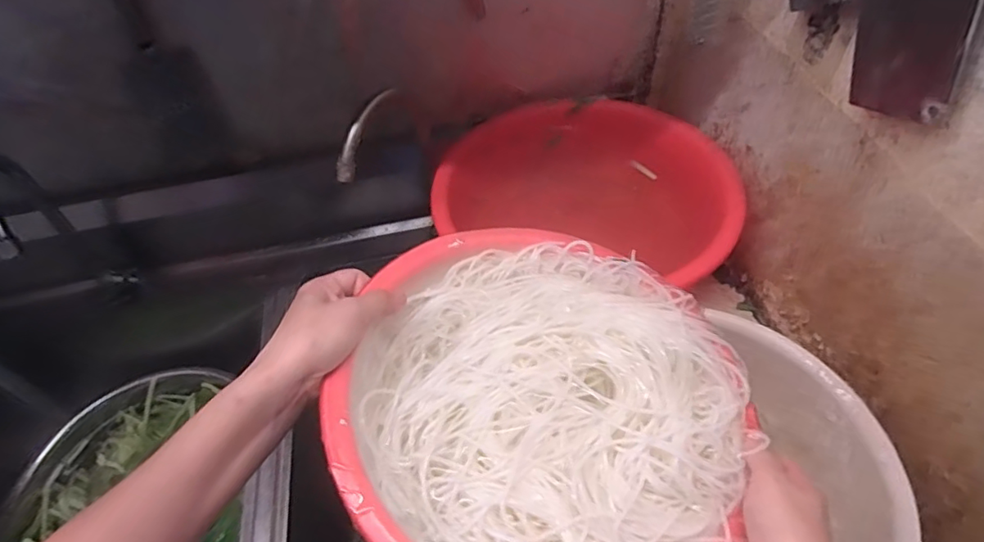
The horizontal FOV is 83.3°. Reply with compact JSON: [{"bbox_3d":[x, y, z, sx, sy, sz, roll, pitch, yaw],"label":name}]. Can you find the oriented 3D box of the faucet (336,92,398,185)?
[{"bbox_3d":[-0.147,-0.159,0.624,0.019,0.039,0.122,20,84,22],"label":"faucet"}]

